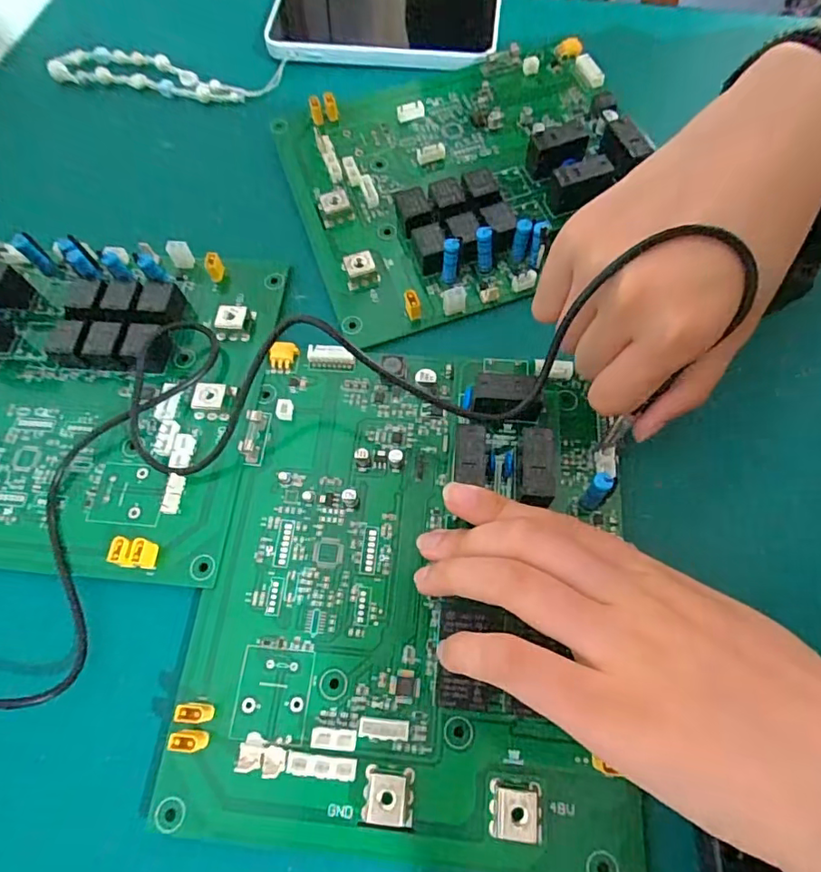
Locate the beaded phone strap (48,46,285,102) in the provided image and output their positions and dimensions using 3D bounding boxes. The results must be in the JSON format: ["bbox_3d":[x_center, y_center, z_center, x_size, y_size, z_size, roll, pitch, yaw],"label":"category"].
[{"bbox_3d":[-0.167,-0.244,0.358,0.157,0.010,0.039,8,68,7],"label":"beaded phone strap"}]

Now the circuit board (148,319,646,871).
[{"bbox_3d":[0.001,0.048,0.212,0.165,0.028,0.201,5,67,5],"label":"circuit board"}]

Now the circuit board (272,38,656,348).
[{"bbox_3d":[0.031,-0.159,0.296,0.193,0.032,0.181,-18,67,-5],"label":"circuit board"}]

